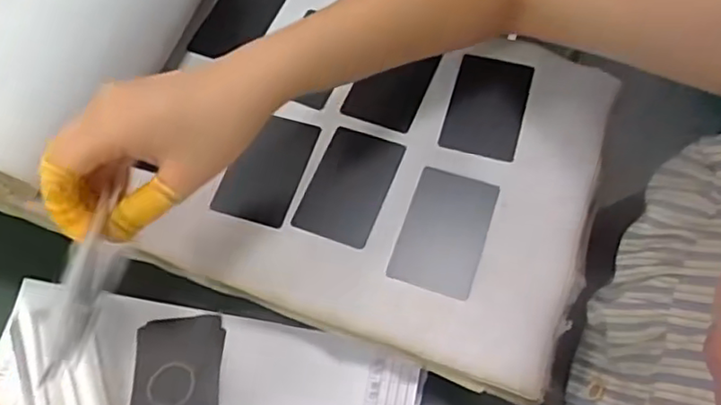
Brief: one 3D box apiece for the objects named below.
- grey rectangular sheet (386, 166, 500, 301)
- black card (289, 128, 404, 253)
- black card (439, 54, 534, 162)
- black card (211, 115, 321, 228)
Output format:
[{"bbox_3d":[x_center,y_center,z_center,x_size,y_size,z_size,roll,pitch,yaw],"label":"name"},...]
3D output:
[{"bbox_3d":[0.056,0.018,0.423,0.054,0.004,0.084,17,69,12],"label":"grey rectangular sheet"},{"bbox_3d":[-0.007,-0.012,0.445,0.054,0.004,0.085,18,65,12],"label":"black card"},{"bbox_3d":[0.093,-0.071,0.464,0.053,0.004,0.086,14,63,11],"label":"black card"},{"bbox_3d":[-0.067,-0.025,0.455,0.052,0.004,0.084,16,64,8],"label":"black card"}]

